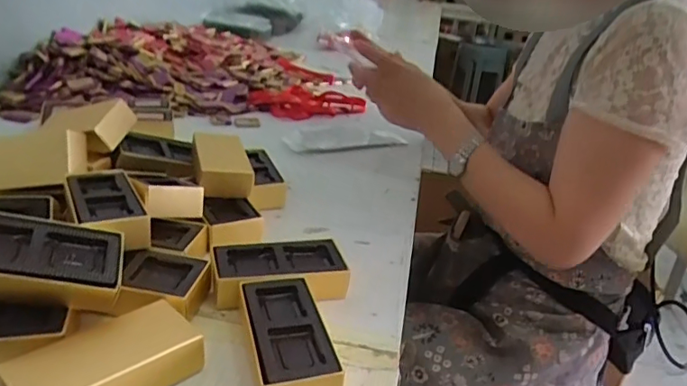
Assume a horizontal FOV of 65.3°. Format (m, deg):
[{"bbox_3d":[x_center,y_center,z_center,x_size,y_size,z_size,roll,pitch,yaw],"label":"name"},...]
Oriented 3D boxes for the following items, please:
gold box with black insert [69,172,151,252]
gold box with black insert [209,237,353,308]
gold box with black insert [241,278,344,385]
[{"bbox_3d":[-0.218,0.013,0.491,0.059,0.037,0.122,-10,30,-31],"label":"gold box with black insert"},{"bbox_3d":[-0.056,0.072,0.472,0.110,0.035,0.057,-3,27,-19],"label":"gold box with black insert"},{"bbox_3d":[-0.042,0.112,0.397,0.055,0.034,0.118,-2,27,-18],"label":"gold box with black insert"}]

